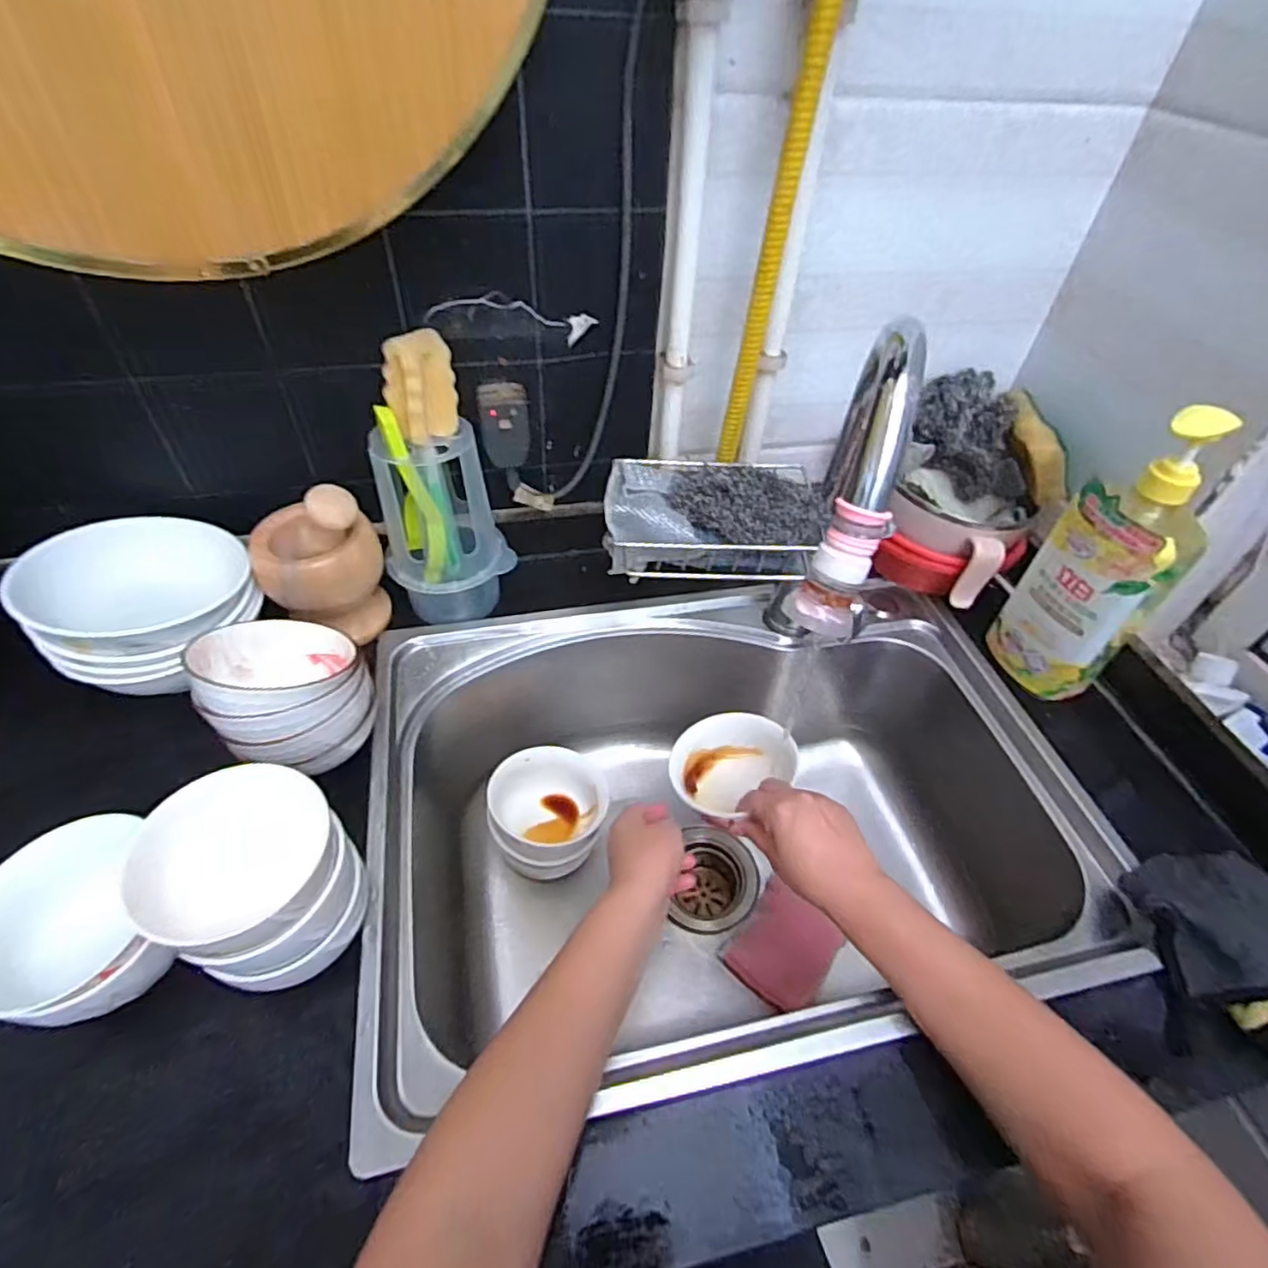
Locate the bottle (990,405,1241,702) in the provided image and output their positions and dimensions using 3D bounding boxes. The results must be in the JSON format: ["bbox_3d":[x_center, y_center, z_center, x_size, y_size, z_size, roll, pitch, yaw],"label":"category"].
[{"bbox_3d":[0.392,-0.053,0.548,0.098,0.261,0.051,37,56,27],"label":"bottle"}]

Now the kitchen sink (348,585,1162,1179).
[{"bbox_3d":[0.070,0.169,0.630,0.580,0.203,0.447,-9,49,-11],"label":"kitchen sink"}]

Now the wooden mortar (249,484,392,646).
[{"bbox_3d":[-0.282,-0.066,0.588,0.099,0.154,0.088,-26,54,-25],"label":"wooden mortar"}]

